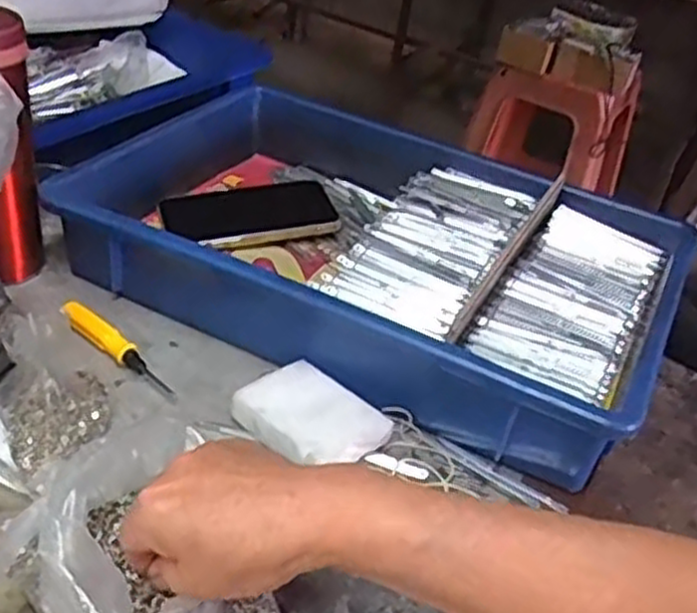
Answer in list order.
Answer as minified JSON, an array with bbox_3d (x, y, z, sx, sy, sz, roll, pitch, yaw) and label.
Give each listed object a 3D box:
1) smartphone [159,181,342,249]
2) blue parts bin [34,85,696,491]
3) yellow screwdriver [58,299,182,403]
[{"bbox_3d":[-0.083,-0.078,0.678,0.140,0.013,0.073,-6,39,-22],"label":"smartphone"},{"bbox_3d":[0.026,-0.049,0.618,0.423,0.080,0.277,22,37,16],"label":"blue parts bin"},{"bbox_3d":[-0.154,0.028,0.537,0.108,0.016,0.017,35,45,21],"label":"yellow screwdriver"}]

